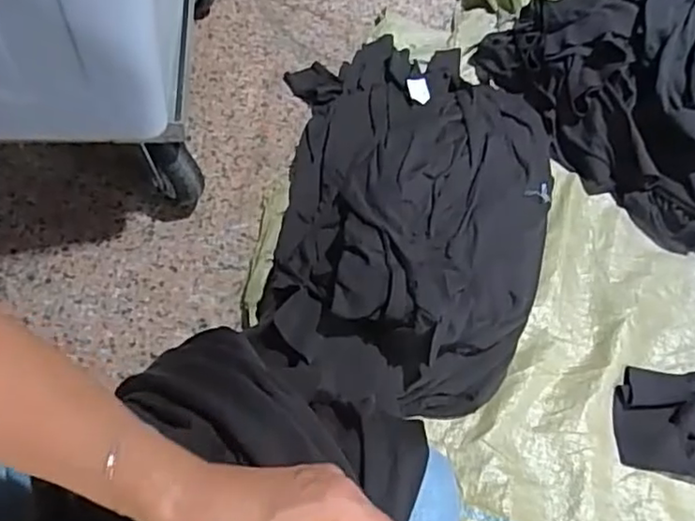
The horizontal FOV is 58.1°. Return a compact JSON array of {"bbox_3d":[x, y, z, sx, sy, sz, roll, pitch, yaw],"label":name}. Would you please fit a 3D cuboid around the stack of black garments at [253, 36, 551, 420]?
[{"bbox_3d":[0.119,-0.132,1.046,0.458,0.137,0.740,4,58,-3],"label":"stack of black garments"}]

